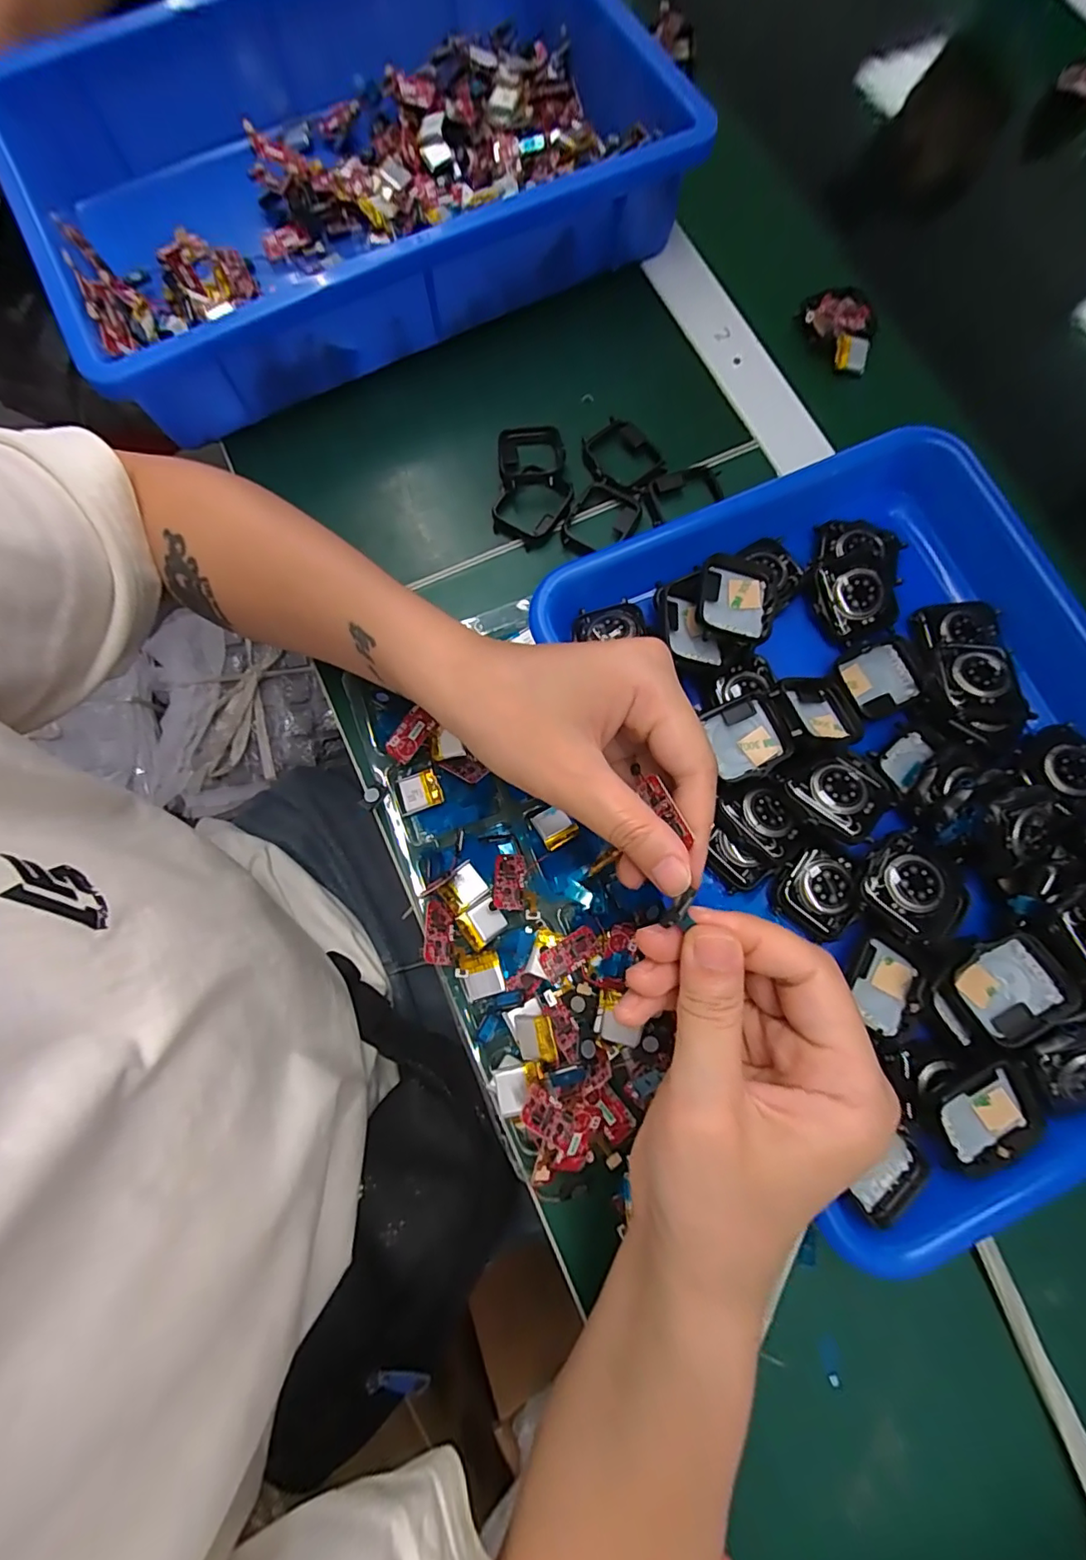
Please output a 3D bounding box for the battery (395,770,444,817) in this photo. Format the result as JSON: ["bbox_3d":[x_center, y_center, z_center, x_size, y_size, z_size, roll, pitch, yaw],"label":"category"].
[{"bbox_3d":[-0.064,0.006,0.276,0.023,0.004,0.018,-19,96,9],"label":"battery"}]

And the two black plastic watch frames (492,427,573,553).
[{"bbox_3d":[-0.006,-0.173,0.312,0.043,0.017,0.074,3,78,0],"label":"two black plastic watch frames"}]

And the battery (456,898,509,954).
[{"bbox_3d":[-0.029,0.069,0.258,0.020,0.009,0.018,-32,80,-8],"label":"battery"}]

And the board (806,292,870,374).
[{"bbox_3d":[0.188,-0.278,0.334,0.033,0.011,0.052,-21,79,-5],"label":"board"}]

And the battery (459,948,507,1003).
[{"bbox_3d":[-0.029,0.093,0.256,0.018,0.004,0.021,-15,78,-4],"label":"battery"}]

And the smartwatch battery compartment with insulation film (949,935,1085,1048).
[{"bbox_3d":[0.200,0.088,0.231,0.039,0.010,0.037,-35,70,1],"label":"smartwatch battery compartment with insulation film"}]

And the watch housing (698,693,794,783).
[{"bbox_3d":[0.096,-0.020,0.256,0.037,0.010,0.036,-24,79,-6],"label":"watch housing"}]

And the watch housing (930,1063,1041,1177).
[{"bbox_3d":[0.181,0.138,0.221,0.040,0.013,0.035,-26,79,-7],"label":"watch housing"}]

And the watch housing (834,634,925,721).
[{"bbox_3d":[0.169,-0.052,0.271,0.041,0.008,0.038,-26,79,-6],"label":"watch housing"}]

